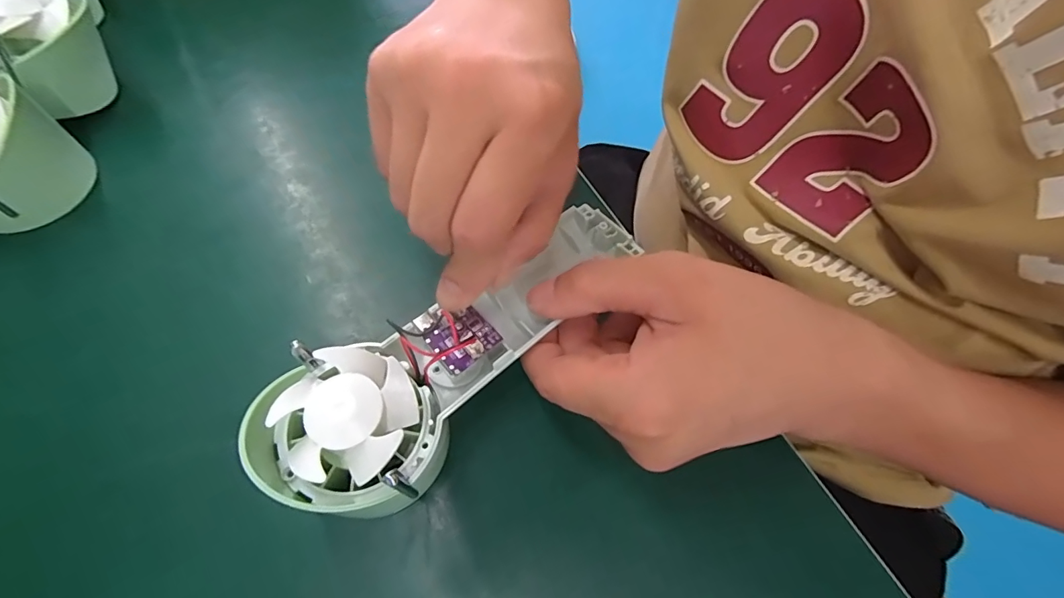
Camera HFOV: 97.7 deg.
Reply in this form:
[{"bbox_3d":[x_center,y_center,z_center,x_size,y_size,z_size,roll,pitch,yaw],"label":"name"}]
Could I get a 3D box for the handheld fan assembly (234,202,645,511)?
[{"bbox_3d":[-0.026,0.017,0.192,0.058,0.029,0.171,43,59,17],"label":"handheld fan assembly"}]

